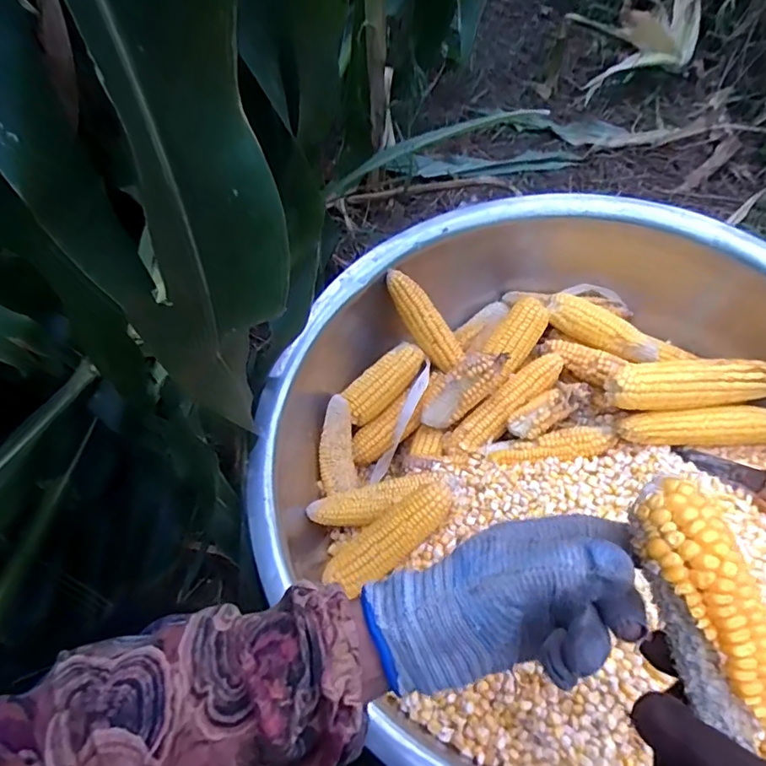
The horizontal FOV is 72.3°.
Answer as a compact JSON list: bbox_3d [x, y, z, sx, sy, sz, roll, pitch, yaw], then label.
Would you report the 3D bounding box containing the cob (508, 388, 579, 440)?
[{"bbox_3d":[0.191,0.038,0.631,0.084,0.030,0.037,-24,57,-15],"label":"cob"}]

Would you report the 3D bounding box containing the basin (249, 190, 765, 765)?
[{"bbox_3d":[0.184,0.056,0.581,0.634,0.203,0.631,-1,54,2],"label":"basin"}]

